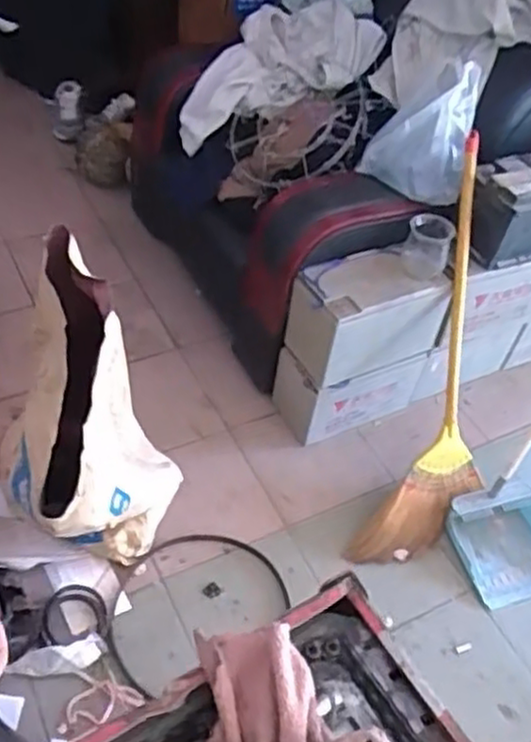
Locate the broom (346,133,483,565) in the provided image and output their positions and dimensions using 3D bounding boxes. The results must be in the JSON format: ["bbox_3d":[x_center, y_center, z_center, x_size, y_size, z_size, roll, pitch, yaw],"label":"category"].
[{"bbox_3d":[0.426,-0.018,1.705,0.281,0.962,0.082,15,-1,-31],"label":"broom"}]

